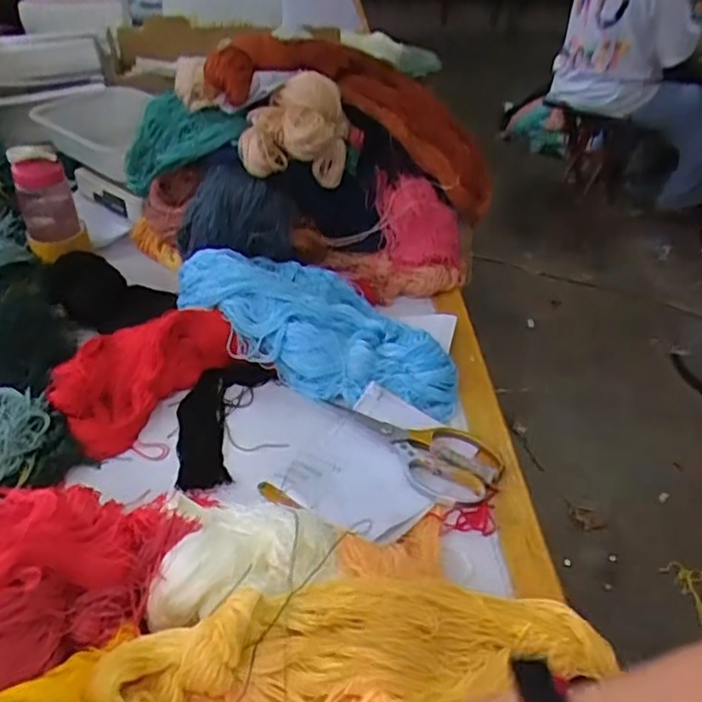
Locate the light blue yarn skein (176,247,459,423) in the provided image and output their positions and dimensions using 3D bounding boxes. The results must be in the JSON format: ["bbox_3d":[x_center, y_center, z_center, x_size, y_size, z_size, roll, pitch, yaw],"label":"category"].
[{"bbox_3d":[-0.040,-0.047,0.858,0.389,0.086,0.191,16,41,18],"label":"light blue yarn skein"}]

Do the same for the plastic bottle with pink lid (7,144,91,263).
[{"bbox_3d":[-0.435,-0.219,0.953,0.076,0.151,0.071,-18,43,-23],"label":"plastic bottle with pink lid"}]

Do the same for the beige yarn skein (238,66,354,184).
[{"bbox_3d":[-0.079,-0.312,0.957,0.150,0.131,0.123,-2,39,-3],"label":"beige yarn skein"}]

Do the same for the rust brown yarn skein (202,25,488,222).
[{"bbox_3d":[0.025,-0.383,1.060,0.483,0.109,0.217,20,34,-20],"label":"rust brown yarn skein"}]

